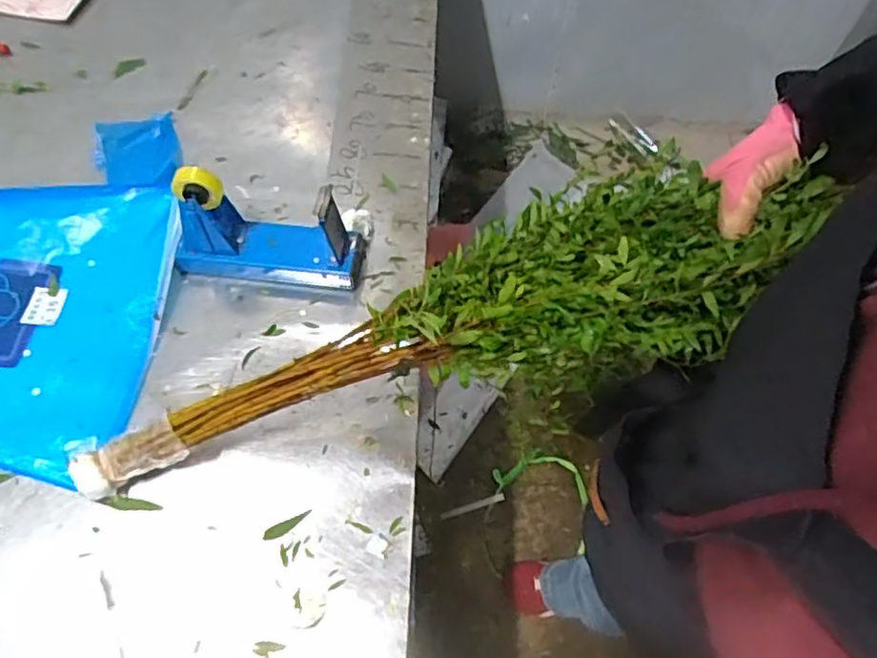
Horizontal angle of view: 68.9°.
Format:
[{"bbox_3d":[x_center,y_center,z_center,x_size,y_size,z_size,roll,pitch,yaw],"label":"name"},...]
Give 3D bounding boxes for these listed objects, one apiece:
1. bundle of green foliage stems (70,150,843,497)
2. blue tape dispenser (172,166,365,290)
[{"bbox_3d":[-0.016,0.012,0.520,0.629,0.120,0.151,-20,67,12],"label":"bundle of green foliage stems"},{"bbox_3d":[-0.184,-0.107,0.680,0.199,0.121,0.067,7,66,0],"label":"blue tape dispenser"}]

